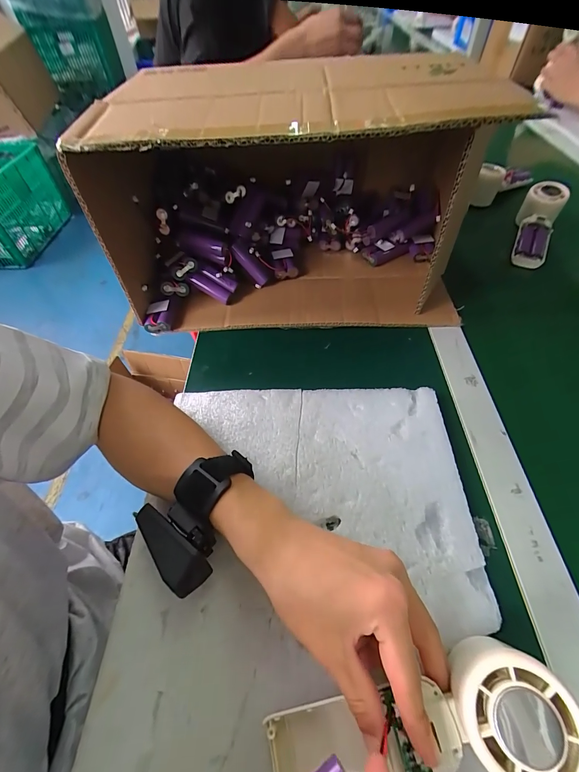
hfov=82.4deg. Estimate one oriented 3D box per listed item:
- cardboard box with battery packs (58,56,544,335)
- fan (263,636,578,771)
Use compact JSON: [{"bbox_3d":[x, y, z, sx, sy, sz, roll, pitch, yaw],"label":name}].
[{"bbox_3d":[0.003,-0.239,0.424,0.432,0.225,0.259,1,52,2],"label":"cardboard box with battery packs"},{"bbox_3d":[0.065,0.186,0.182,0.162,0.032,0.058,-25,50,18],"label":"fan"}]

